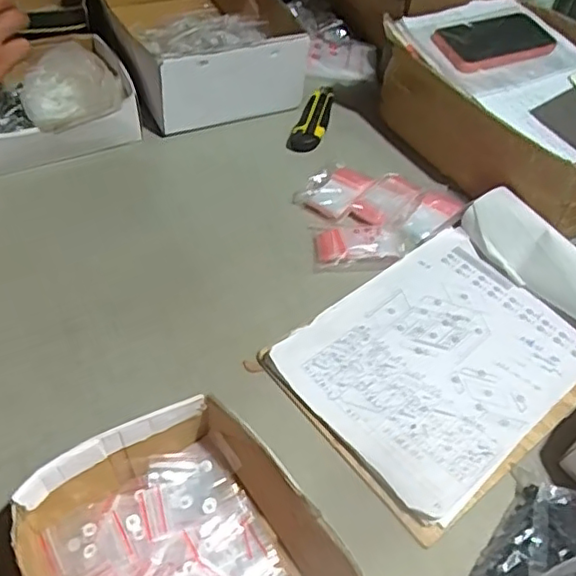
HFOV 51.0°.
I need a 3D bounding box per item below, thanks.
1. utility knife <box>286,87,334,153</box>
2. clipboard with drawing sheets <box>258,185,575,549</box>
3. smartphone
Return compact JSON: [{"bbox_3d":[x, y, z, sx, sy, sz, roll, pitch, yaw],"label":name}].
[{"bbox_3d":[0.036,-0.228,0.803,0.038,0.016,0.138,17,50,9],"label":"utility knife"},{"bbox_3d":[0.168,0.046,0.579,0.325,0.049,0.219,-30,58,-28],"label":"clipboard with drawing sheets"},{"bbox_3d":[0.259,-0.306,0.750,0.165,0.009,0.072,-19,73,-22],"label":"smartphone"}]

